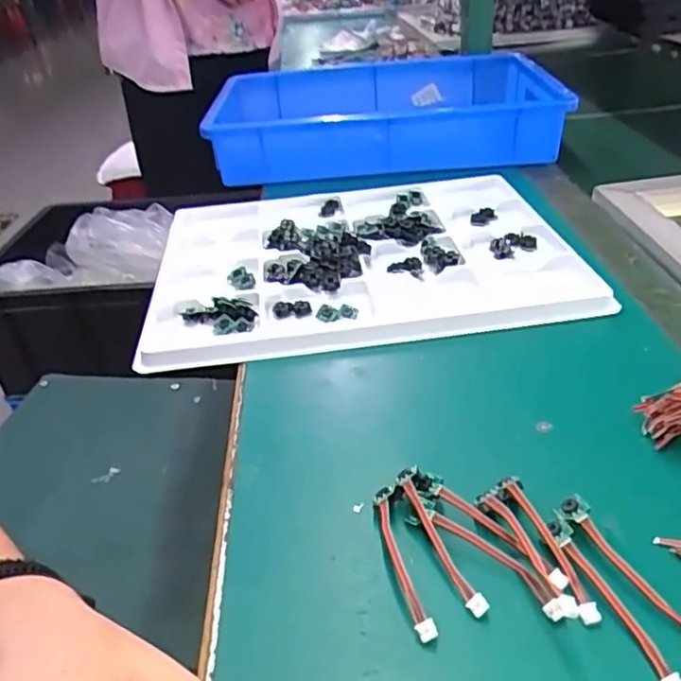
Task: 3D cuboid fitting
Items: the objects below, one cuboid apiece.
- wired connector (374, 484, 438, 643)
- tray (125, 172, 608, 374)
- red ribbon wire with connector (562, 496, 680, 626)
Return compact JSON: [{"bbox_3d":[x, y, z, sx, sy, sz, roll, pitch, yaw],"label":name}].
[{"bbox_3d":[0.030,0.105,0.314,0.011,0.014,0.082,-3,32,-10],"label":"wired connector"},{"bbox_3d":[0.015,-0.086,0.589,0.355,0.027,0.290,-10,34,-5],"label":"tray"},{"bbox_3d":[0.136,0.105,0.299,0.013,0.011,0.085,-14,35,-25],"label":"red ribbon wire with connector"}]

